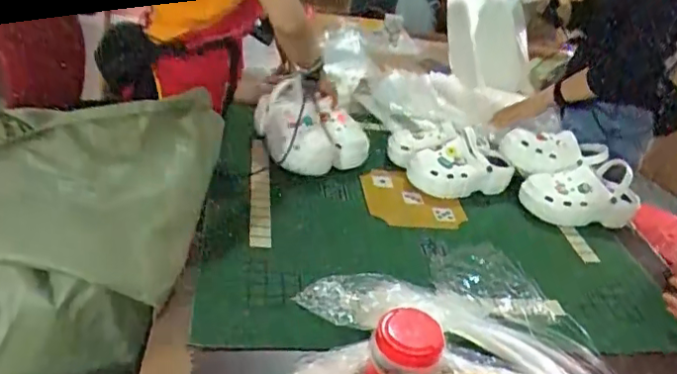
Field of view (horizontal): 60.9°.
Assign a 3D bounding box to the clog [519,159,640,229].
[{"bbox_3d":[0.537,0.017,1.282,0.242,0.109,0.129,-3,33,-19],"label":"clog"}]

